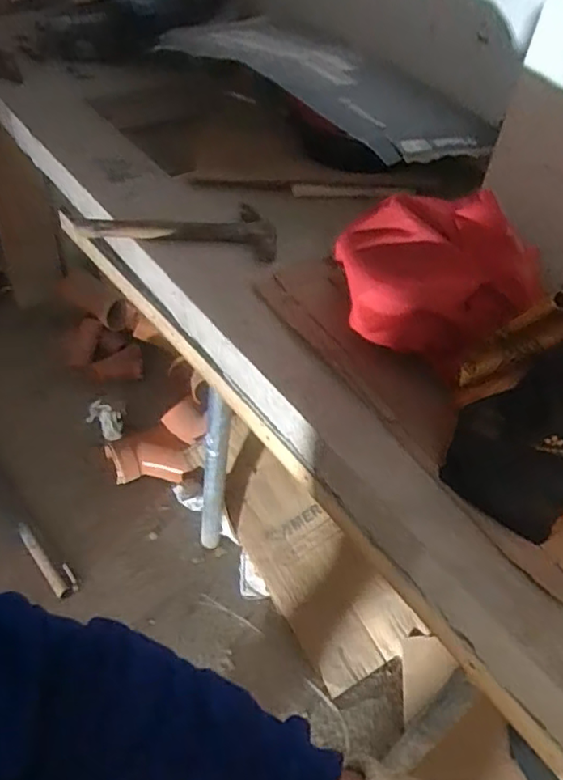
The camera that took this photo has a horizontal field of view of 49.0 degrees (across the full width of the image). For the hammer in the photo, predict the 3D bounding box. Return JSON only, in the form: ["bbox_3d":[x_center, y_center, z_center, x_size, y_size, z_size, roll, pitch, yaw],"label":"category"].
[{"bbox_3d":[-0.173,-0.266,1.017,0.327,0.038,0.121,-1,47,-7],"label":"hammer"}]

